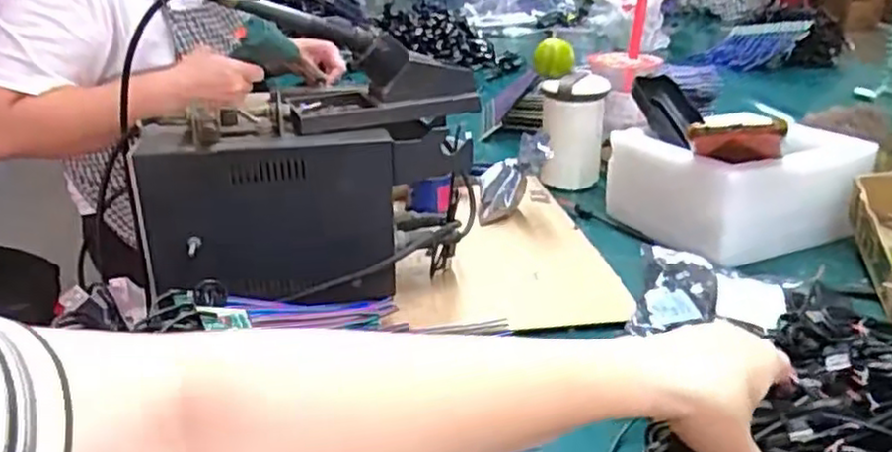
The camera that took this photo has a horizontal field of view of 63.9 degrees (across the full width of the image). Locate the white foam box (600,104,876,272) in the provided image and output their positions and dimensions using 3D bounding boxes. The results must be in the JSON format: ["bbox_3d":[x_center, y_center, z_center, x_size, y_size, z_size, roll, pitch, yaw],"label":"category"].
[{"bbox_3d":[0.279,-0.045,0.692,0.189,0.080,0.152,-10,25,-16],"label":"white foam box"}]

